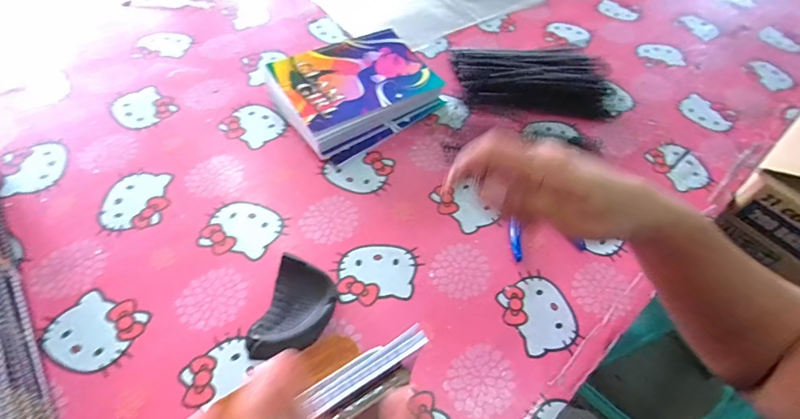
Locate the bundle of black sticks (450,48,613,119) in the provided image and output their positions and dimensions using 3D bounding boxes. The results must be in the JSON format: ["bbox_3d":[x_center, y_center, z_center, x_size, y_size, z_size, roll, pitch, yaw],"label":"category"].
[{"bbox_3d":[0.198,-0.191,0.638,0.232,0.040,0.111,5,54,-1],"label":"bundle of black sticks"}]

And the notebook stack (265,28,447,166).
[{"bbox_3d":[-0.059,-0.166,0.592,0.206,0.054,0.159,-30,61,-23],"label":"notebook stack"}]

